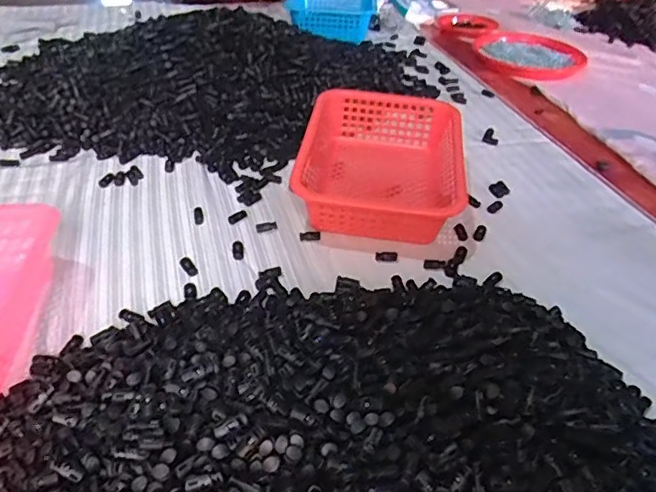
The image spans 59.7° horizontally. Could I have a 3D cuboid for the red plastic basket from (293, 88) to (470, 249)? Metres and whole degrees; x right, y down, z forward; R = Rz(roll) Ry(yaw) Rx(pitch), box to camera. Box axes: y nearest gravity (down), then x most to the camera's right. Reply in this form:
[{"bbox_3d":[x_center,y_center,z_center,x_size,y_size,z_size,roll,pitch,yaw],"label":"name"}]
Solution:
[{"bbox_3d":[0.075,-0.120,0.815,0.215,0.087,0.289,8,38,5],"label":"red plastic basket"}]

